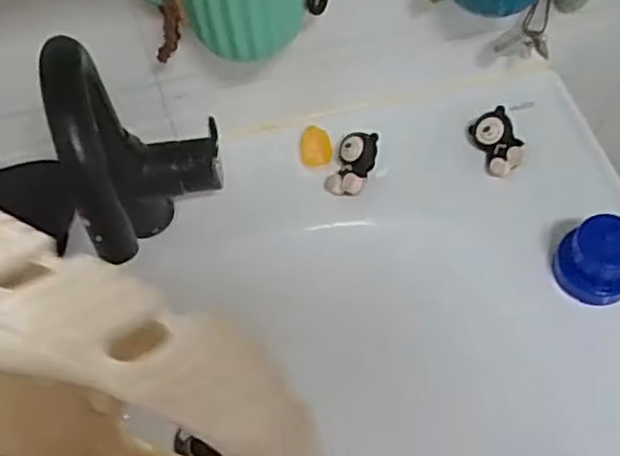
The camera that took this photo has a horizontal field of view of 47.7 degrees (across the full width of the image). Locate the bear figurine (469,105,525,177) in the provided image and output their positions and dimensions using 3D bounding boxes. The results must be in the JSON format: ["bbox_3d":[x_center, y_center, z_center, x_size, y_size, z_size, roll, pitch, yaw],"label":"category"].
[{"bbox_3d":[0.164,-0.076,0.609,0.030,0.022,0.057,-16,60,-6],"label":"bear figurine"}]

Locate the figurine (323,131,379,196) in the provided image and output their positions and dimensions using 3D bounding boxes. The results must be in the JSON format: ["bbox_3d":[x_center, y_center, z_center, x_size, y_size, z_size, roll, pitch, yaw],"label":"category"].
[{"bbox_3d":[0.037,-0.055,0.602,0.034,0.029,0.051,19,63,14],"label":"figurine"}]

